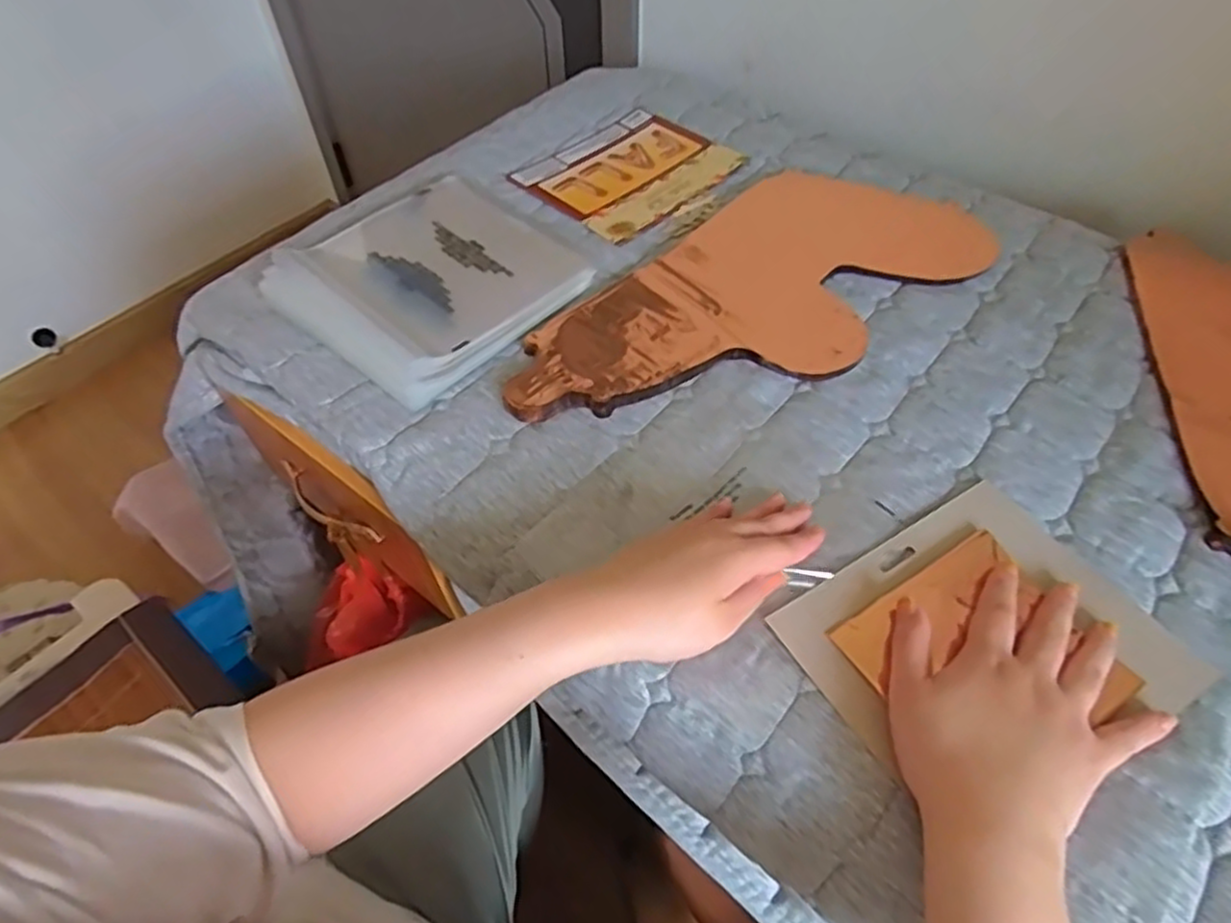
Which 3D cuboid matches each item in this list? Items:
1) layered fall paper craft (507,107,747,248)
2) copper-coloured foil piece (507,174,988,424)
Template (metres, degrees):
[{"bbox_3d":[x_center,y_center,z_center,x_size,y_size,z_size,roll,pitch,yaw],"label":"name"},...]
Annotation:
[{"bbox_3d":[0.015,-0.297,0.744,0.190,0.004,0.160,-39,61,-24],"label":"layered fall paper craft"},{"bbox_3d":[0.117,-0.143,0.614,0.445,0.008,0.201,-33,57,-23],"label":"copper-coloured foil piece"}]

